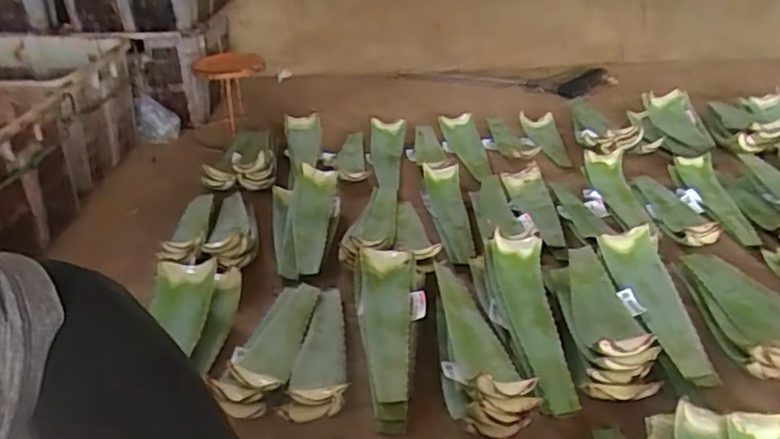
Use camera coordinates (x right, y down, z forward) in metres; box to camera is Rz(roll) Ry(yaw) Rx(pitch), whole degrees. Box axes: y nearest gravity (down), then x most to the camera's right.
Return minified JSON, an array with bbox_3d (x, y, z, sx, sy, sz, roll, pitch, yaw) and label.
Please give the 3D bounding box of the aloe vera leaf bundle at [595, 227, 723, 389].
[{"bbox_3d":[0.530,0.165,1.255,0.124,0.102,0.392,-1,28,4],"label":"aloe vera leaf bundle"}]

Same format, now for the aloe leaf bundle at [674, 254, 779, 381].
[{"bbox_3d":[0.767,0.168,1.308,0.219,0.056,0.421,-2,28,1],"label":"aloe leaf bundle"}]

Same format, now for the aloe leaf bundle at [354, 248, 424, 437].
[{"bbox_3d":[-0.003,0.208,1.177,0.131,0.059,0.391,-3,42,-1],"label":"aloe leaf bundle"}]

